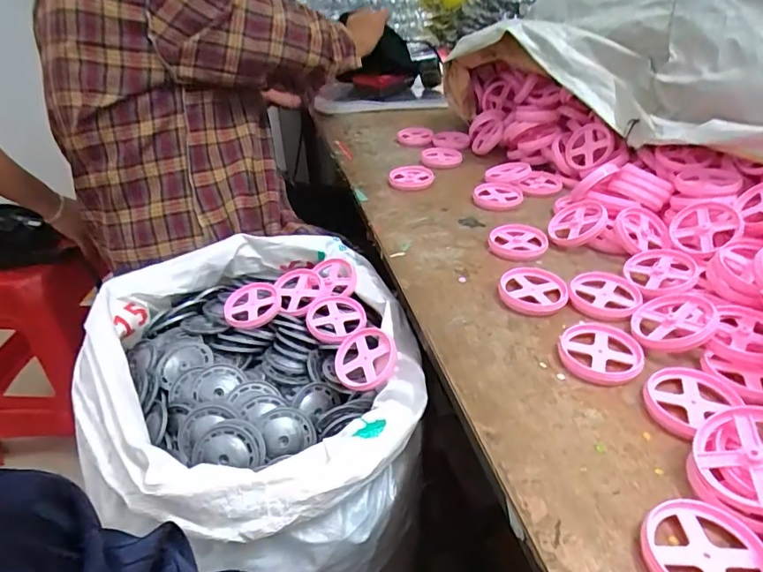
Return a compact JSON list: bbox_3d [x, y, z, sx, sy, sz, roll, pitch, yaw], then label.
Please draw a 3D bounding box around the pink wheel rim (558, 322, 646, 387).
[{"bbox_3d":[0.180,0.054,0.415,0.062,0.010,0.063,7,36,16],"label":"pink wheel rim"}]

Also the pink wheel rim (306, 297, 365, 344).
[{"bbox_3d":[-0.048,0.036,0.552,0.062,0.014,0.070,3,35,11],"label":"pink wheel rim"}]

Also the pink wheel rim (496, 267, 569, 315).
[{"bbox_3d":[0.148,0.002,0.494,0.062,0.012,0.064,3,35,10],"label":"pink wheel rim"}]

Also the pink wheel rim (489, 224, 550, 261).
[{"bbox_3d":[0.155,-0.050,0.574,0.063,0.014,0.059,1,35,8],"label":"pink wheel rim"}]

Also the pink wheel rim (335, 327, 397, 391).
[{"bbox_3d":[-0.015,0.071,0.497,0.061,0.017,0.062,-10,59,18],"label":"pink wheel rim"}]

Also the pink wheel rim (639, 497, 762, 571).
[{"bbox_3d":[0.180,0.151,0.279,0.065,0.013,0.063,-3,34,2],"label":"pink wheel rim"}]

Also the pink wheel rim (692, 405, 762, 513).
[{"bbox_3d":[0.228,0.103,0.305,0.064,0.010,0.062,-25,39,22],"label":"pink wheel rim"}]

